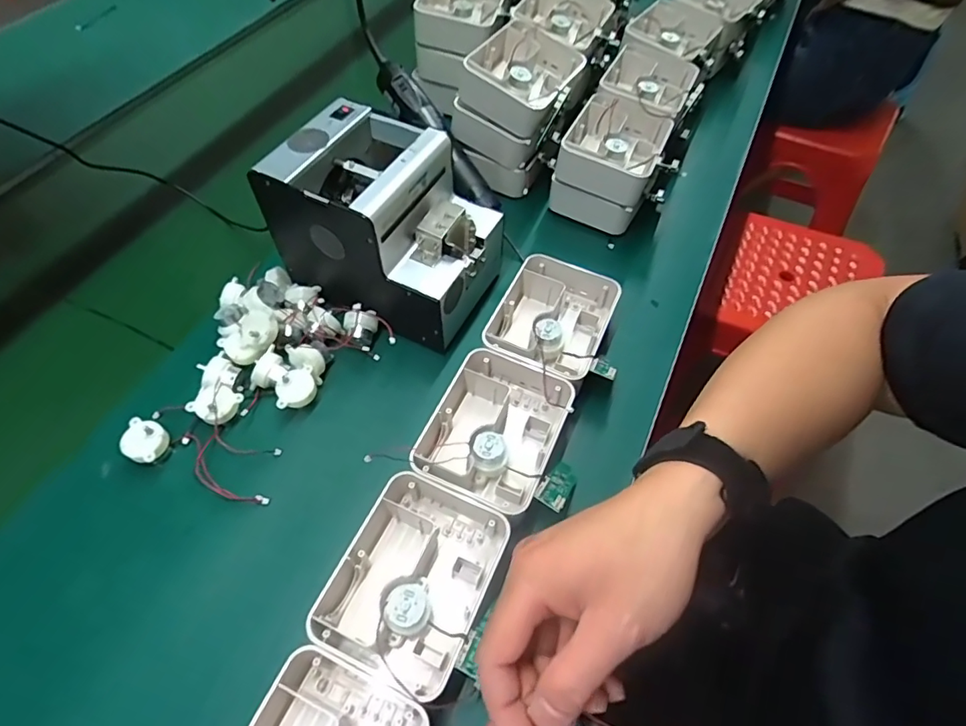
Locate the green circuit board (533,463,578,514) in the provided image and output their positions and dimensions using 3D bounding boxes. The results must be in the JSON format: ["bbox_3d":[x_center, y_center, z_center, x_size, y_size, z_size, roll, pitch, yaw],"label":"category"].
[{"bbox_3d":[0.060,0.094,0.412,0.022,0.011,0.069,21,19,17],"label":"green circuit board"}]

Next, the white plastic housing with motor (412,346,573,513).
[{"bbox_3d":[0.008,0.056,0.434,0.102,0.042,0.127,22,57,17],"label":"white plastic housing with motor"}]

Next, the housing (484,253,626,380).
[{"bbox_3d":[0.065,-0.040,0.495,0.103,0.039,0.131,20,56,16],"label":"housing"}]

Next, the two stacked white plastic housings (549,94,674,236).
[{"bbox_3d":[0.145,-0.223,0.592,0.103,0.092,0.123,19,56,15],"label":"two stacked white plastic housings"}]

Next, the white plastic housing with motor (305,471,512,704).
[{"bbox_3d":[-0.049,0.153,0.373,0.099,0.042,0.127,18,56,15],"label":"white plastic housing with motor"}]

